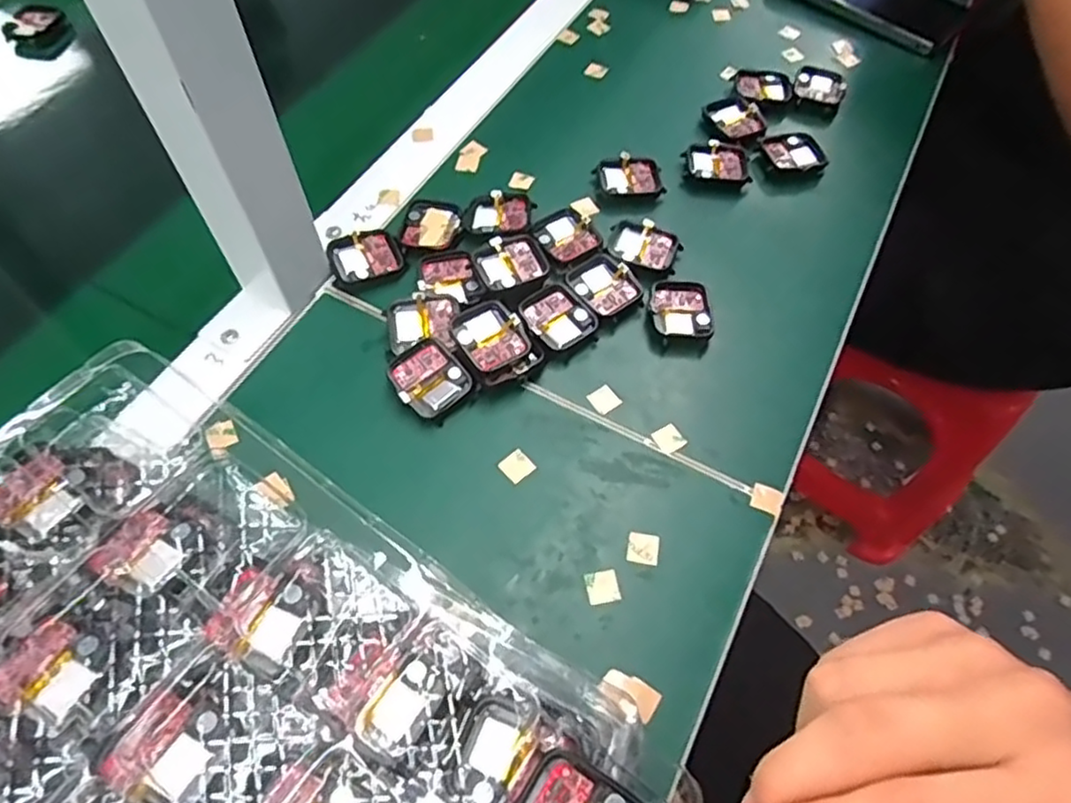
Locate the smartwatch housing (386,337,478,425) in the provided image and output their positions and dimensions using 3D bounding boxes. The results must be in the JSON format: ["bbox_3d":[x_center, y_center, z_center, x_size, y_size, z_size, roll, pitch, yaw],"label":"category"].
[{"bbox_3d":[-0.060,-0.012,0.383,0.038,0.013,0.043,-37,68,-20],"label":"smartwatch housing"}]

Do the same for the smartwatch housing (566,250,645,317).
[{"bbox_3d":[0.042,-0.074,0.422,0.037,0.005,0.043,-34,66,-19],"label":"smartwatch housing"}]

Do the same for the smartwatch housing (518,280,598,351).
[{"bbox_3d":[0.013,-0.051,0.409,0.038,0.010,0.042,-38,68,-21],"label":"smartwatch housing"}]

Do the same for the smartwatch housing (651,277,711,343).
[{"bbox_3d":[0.089,-0.055,0.417,0.036,0.014,0.043,0,60,-2],"label":"smartwatch housing"}]

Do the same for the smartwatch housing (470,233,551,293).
[{"bbox_3d":[-0.015,-0.085,0.420,0.042,0.014,0.037,-29,65,-17],"label":"smartwatch housing"}]

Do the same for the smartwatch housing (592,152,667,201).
[{"bbox_3d":[0.066,-0.157,0.471,0.045,0.012,0.034,-6,60,-5],"label":"smartwatch housing"}]

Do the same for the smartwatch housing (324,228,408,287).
[{"bbox_3d":[-0.108,-0.092,0.430,0.047,0.012,0.034,-29,65,-17],"label":"smartwatch housing"}]

